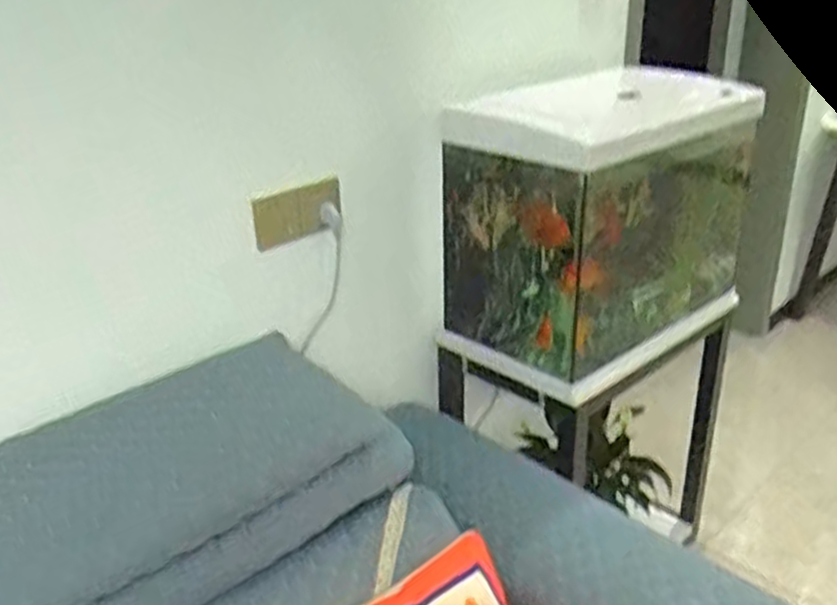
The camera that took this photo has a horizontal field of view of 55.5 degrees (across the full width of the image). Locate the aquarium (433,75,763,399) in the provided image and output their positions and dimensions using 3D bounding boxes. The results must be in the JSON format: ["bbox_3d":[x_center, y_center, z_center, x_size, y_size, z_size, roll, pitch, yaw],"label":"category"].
[{"bbox_3d":[0.375,-0.170,1.576,0.626,0.486,0.316,-21,32,-36],"label":"aquarium"}]

